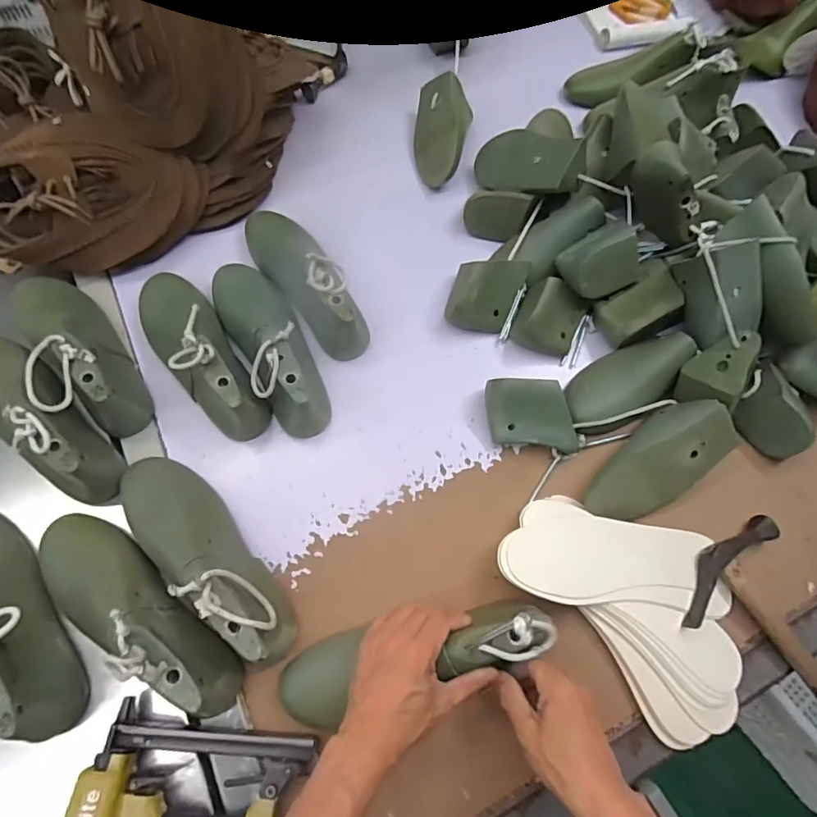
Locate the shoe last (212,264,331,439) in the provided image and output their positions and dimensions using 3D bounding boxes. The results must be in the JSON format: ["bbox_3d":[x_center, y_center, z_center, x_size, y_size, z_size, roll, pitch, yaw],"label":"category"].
[{"bbox_3d":[-0.167,-0.089,0.587,0.086,0.093,0.261,-27,71,-14],"label":"shoe last"}]

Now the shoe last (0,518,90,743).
[{"bbox_3d":[-0.381,0.177,0.447,0.256,0.099,0.070,42,70,14],"label":"shoe last"}]

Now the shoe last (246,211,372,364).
[{"bbox_3d":[-0.134,-0.173,0.617,0.071,0.091,0.254,-29,71,-15],"label":"shoe last"}]

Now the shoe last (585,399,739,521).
[{"bbox_3d":[0.280,0.061,0.539,0.178,0.058,0.085,-37,74,-17],"label":"shoe last"}]

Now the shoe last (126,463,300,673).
[{"bbox_3d":[-0.204,0.139,0.474,0.078,0.090,0.250,-37,74,-17],"label":"shoe last"}]

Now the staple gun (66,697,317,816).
[{"bbox_3d":[-0.183,0.338,0.408,0.178,0.043,0.135,13,66,2],"label":"staple gun"}]

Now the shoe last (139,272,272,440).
[{"bbox_3d":[-0.252,-0.078,0.570,0.083,0.101,0.262,-34,73,-16],"label":"shoe last"}]

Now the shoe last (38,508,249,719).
[{"bbox_3d":[-0.254,0.174,0.432,0.246,0.085,0.082,31,68,10],"label":"shoe last"}]

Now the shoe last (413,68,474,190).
[{"bbox_3d":[0.053,-0.418,0.743,0.084,0.074,0.172,4,66,-2],"label":"shoe last"}]

